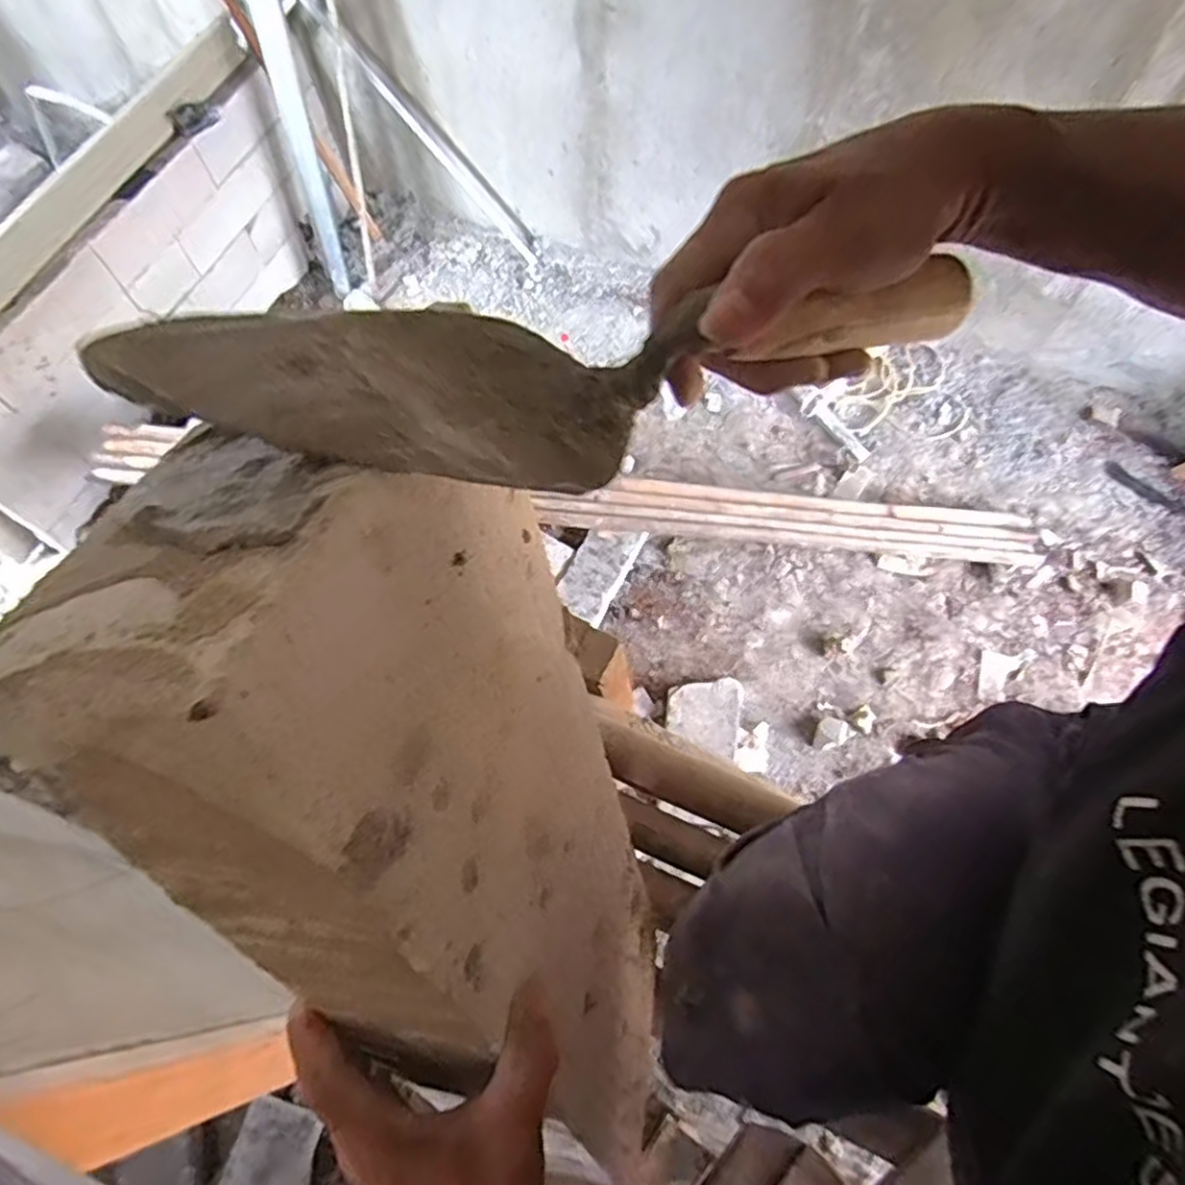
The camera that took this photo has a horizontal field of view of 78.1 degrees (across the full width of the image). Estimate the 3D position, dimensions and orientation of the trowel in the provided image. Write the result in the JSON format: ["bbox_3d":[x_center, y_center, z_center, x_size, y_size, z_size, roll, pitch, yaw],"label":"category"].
[{"bbox_3d":[0.005,-0.083,0.251,0.290,0.043,0.084,-12,64,-20],"label":"trowel"}]

